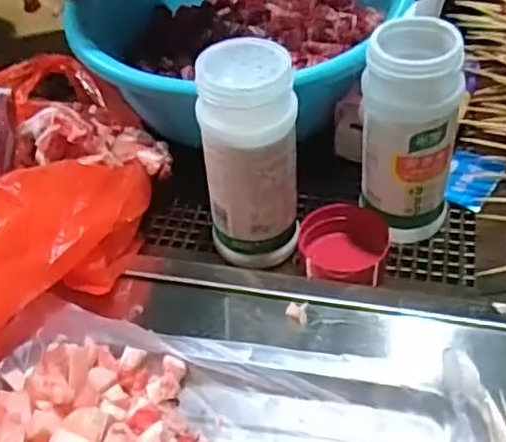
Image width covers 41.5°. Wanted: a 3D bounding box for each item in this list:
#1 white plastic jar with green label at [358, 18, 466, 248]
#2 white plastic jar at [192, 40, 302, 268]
[{"bbox_3d":[0.107,-0.059,0.461,0.062,0.143,0.061,-3,47,3],"label":"white plastic jar with green label"},{"bbox_3d":[0.000,-0.043,0.459,0.061,0.149,0.065,-3,47,3],"label":"white plastic jar"}]

